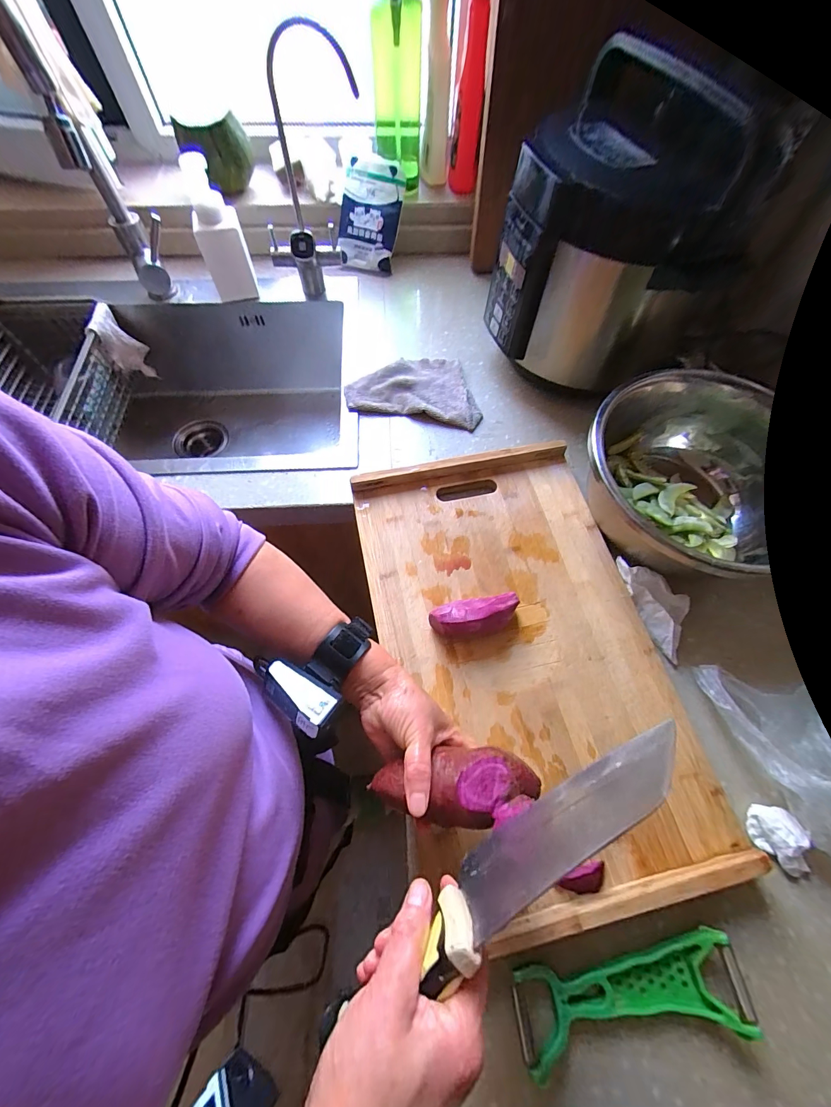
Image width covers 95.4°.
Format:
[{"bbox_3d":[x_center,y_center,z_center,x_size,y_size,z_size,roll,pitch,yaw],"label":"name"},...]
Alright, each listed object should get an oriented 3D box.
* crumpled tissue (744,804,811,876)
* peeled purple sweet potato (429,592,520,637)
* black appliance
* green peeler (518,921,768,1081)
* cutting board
[{"bbox_3d":[0.342,0.271,0.355,0.039,0.027,0.054,1,66,1],"label":"crumpled tissue"},{"bbox_3d":[0.065,0.071,0.418,0.096,0.039,0.037,-7,66,-3],"label":"peeled purple sweet potato"},{"bbox_3d":[0.248,-0.400,0.522,0.246,0.274,0.216,20,67,9],"label":"black appliance"},{"bbox_3d":[0.174,0.361,0.310,0.186,0.030,0.059,-9,66,-4],"label":"green peeler"},{"bbox_3d":[0.112,0.095,0.421,0.304,0.040,0.479,-12,66,-5],"label":"cutting board"}]

